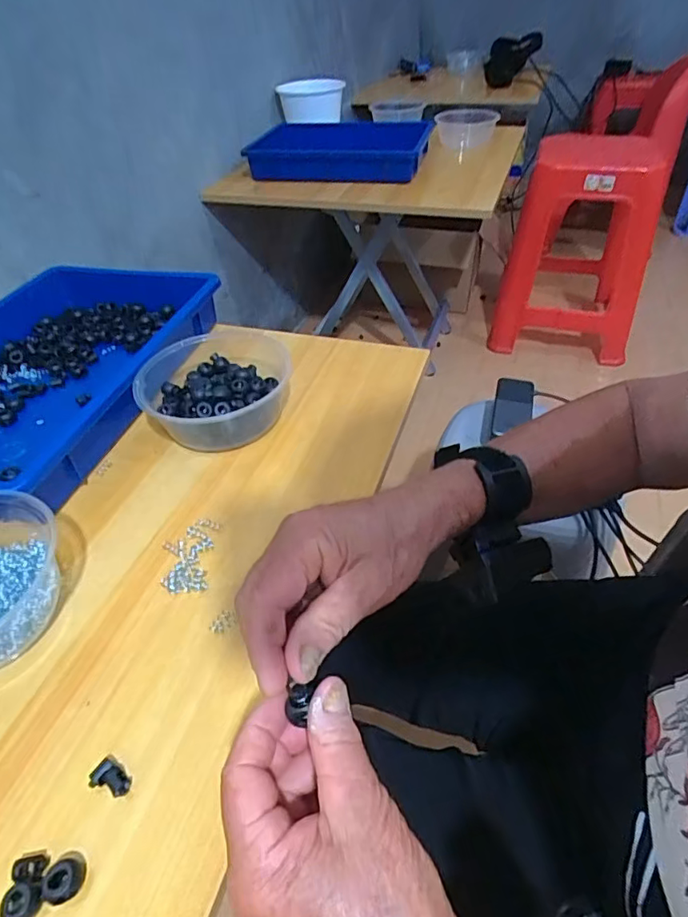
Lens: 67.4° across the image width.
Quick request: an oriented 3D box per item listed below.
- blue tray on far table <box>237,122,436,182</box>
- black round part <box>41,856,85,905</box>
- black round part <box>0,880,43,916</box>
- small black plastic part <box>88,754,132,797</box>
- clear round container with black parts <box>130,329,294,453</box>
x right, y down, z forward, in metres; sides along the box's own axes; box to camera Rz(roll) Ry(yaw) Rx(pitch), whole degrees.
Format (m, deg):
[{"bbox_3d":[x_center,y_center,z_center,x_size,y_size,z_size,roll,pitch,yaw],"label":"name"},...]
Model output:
[{"bbox_3d":[-0.006,-0.679,1.140,0.375,0.067,0.283,6,44,10],"label":"blue tray on far table"},{"bbox_3d":[-0.138,0.208,0.255,0.016,0.012,0.019,-11,44,-7],"label":"black round part"},{"bbox_3d":[-0.156,0.216,0.250,0.017,0.009,0.017,-2,43,2],"label":"black round part"},{"bbox_3d":[-0.130,0.179,0.288,0.025,0.008,0.016,21,49,24],"label":"small black plastic part"},{"bbox_3d":[-0.124,-0.071,0.516,0.145,0.056,0.168,0,43,4],"label":"clear round container with black parts"}]

